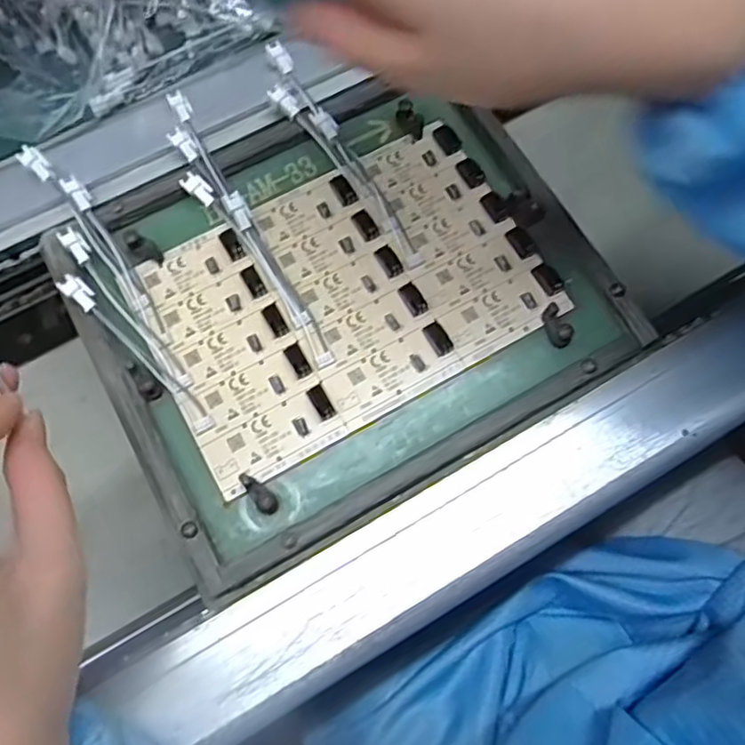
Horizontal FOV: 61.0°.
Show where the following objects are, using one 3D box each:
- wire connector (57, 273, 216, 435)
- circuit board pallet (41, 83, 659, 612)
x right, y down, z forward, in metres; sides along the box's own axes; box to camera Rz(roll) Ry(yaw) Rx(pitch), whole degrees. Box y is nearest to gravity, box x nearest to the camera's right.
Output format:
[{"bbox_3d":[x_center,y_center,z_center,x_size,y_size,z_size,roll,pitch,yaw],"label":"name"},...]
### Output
[{"bbox_3d":[-0.111,-0.010,0.298,0.096,0.016,0.011,43,76,11],"label":"wire connector"},{"bbox_3d":[-0.015,-0.037,0.313,0.233,0.017,0.196,-29,76,-10],"label":"circuit board pallet"}]

